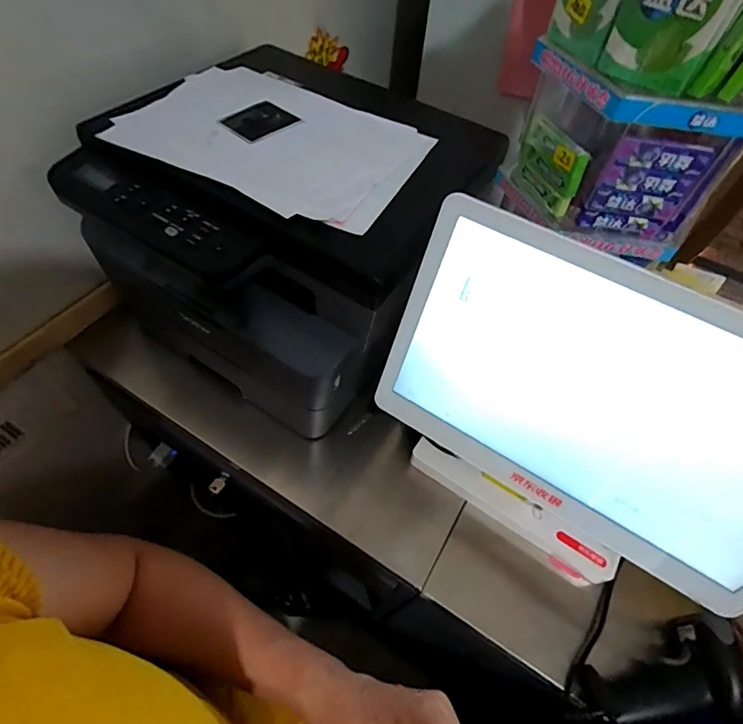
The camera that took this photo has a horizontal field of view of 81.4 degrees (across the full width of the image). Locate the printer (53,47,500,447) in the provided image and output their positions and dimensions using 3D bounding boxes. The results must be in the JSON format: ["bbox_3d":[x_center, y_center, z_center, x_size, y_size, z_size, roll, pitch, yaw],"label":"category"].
[{"bbox_3d":[-0.099,-0.170,0.565,0.375,0.248,0.358,29,57,14],"label":"printer"}]

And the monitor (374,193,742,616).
[{"bbox_3d":[0.188,0.062,0.408,0.366,0.317,0.108,30,58,15],"label":"monitor"}]

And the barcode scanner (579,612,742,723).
[{"bbox_3d":[0.287,0.320,0.425,0.152,0.062,0.086,-20,58,-1],"label":"barcode scanner"}]

